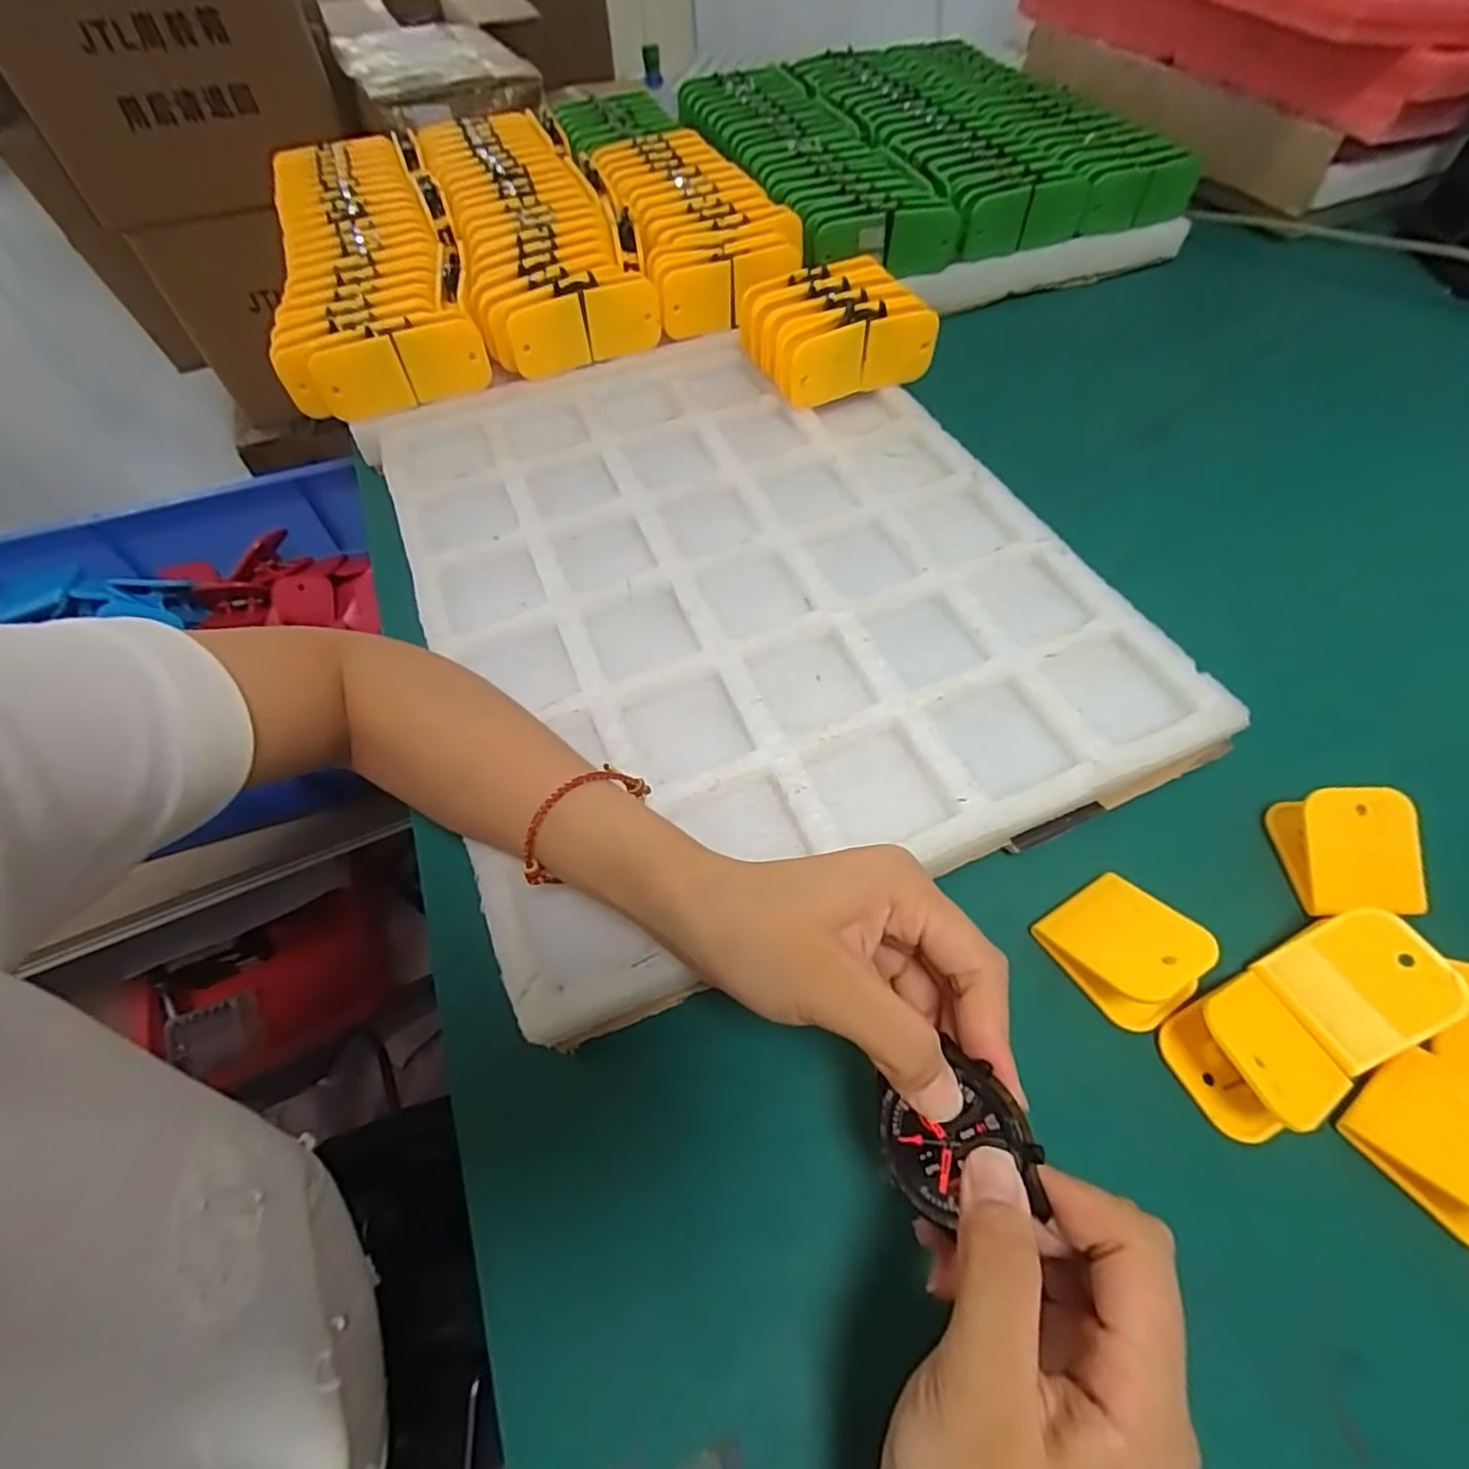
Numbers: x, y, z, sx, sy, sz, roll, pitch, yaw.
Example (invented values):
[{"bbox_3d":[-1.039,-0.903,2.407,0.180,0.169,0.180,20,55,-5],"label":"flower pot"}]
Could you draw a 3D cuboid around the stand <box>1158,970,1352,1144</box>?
[{"bbox_3d":[0.201,0.122,0.259,0.052,0.030,0.048,-22,58,-12],"label":"stand"}]

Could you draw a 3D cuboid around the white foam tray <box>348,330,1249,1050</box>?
[{"bbox_3d":[-0.001,-0.103,0.410,0.355,0.035,0.439,-19,59,-12],"label":"white foam tray"}]

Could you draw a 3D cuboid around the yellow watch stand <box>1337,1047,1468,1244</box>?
[{"bbox_3d":[0.260,0.143,0.241,0.046,0.031,0.051,-36,62,-20],"label":"yellow watch stand"}]

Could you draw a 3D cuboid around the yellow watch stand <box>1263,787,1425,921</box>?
[{"bbox_3d":[0.278,0.052,0.305,0.045,0.035,0.051,1,56,3],"label":"yellow watch stand"}]

